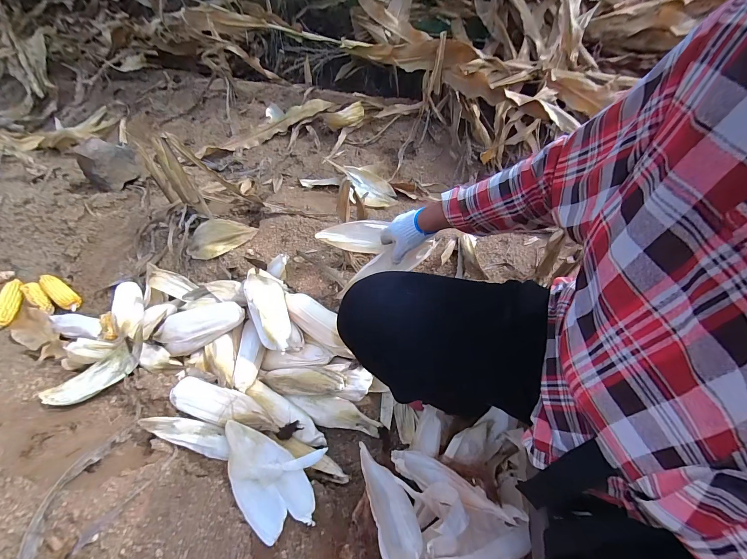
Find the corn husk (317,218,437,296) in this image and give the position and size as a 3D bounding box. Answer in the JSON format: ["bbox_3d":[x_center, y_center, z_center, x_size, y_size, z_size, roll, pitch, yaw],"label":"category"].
[{"bbox_3d":[0.001,-0.072,0.684,0.217,0.079,0.152,-10,53,-5],"label":"corn husk"}]

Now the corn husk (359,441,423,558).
[{"bbox_3d":[0.016,0.357,0.520,0.064,0.025,0.205,-22,22,-14],"label":"corn husk"}]

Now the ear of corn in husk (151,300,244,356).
[{"bbox_3d":[-0.428,0.114,0.768,0.231,0.068,0.087,-16,53,-9],"label":"ear of corn in husk"}]

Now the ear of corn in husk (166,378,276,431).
[{"bbox_3d":[-0.307,0.254,0.638,0.242,0.040,0.068,13,54,13],"label":"ear of corn in husk"}]

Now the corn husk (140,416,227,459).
[{"bbox_3d":[-0.370,0.303,0.622,0.183,0.035,0.050,10,54,10],"label":"corn husk"}]

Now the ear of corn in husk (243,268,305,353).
[{"bbox_3d":[-0.249,0.063,0.760,0.090,0.094,0.240,-22,67,-14],"label":"ear of corn in husk"}]

